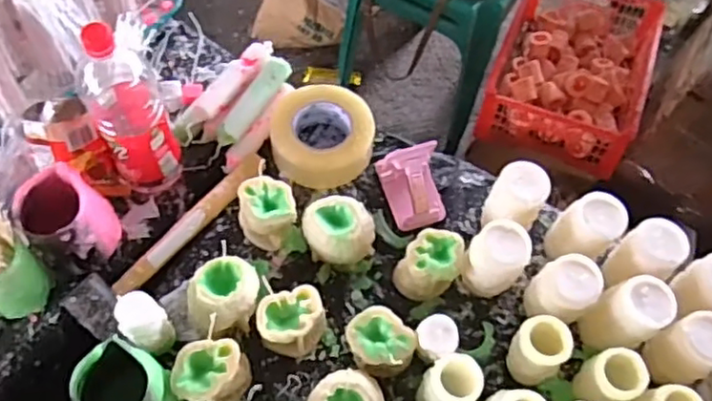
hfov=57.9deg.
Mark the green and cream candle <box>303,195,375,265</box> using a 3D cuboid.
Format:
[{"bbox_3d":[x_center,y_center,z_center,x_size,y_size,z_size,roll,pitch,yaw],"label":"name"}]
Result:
[{"bbox_3d":[-0.020,0.041,0.767,0.076,0.070,0.069,40,67,18],"label":"green and cream candle"}]

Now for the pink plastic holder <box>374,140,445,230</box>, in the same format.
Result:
[{"bbox_3d":[0.073,-0.017,0.804,0.080,0.082,0.076,-4,61,-5],"label":"pink plastic holder"}]

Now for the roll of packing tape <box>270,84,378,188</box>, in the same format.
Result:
[{"bbox_3d":[-0.044,-0.087,0.851,0.131,0.051,0.128,1,61,-2],"label":"roll of packing tape"}]

